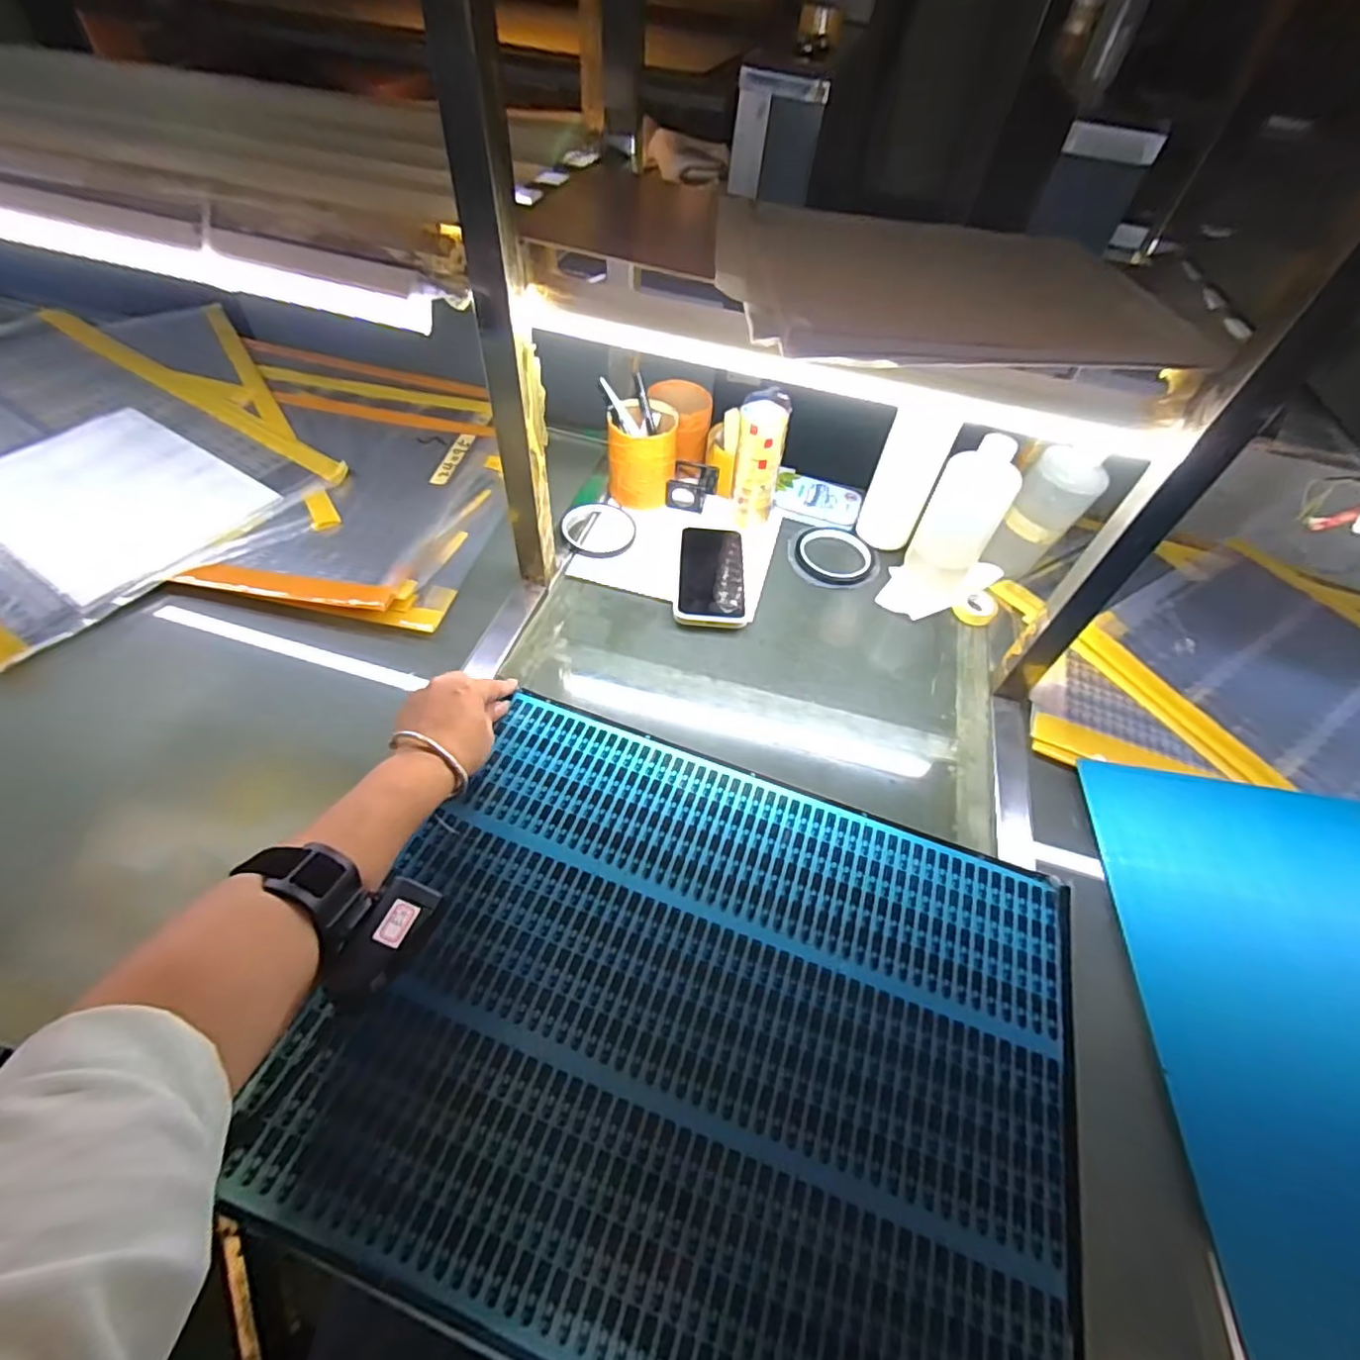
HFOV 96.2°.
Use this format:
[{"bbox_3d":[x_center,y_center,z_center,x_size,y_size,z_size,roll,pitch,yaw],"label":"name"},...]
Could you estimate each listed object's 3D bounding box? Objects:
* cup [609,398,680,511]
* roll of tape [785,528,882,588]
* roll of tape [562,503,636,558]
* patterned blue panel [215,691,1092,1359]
[{"bbox_3d":[-0.044,-0.267,0.726,0.078,0.102,0.076,3,54,-3],"label":"cup"},{"bbox_3d":[0.181,-0.147,0.715,0.101,0.012,0.101,3,54,-3],"label":"roll of tape"},{"bbox_3d":[-0.095,-0.179,0.716,0.082,0.007,0.089,-2,54,-7],"label":"roll of tape"},{"bbox_3d":[0.024,0.225,0.419,0.481,0.025,0.375,19,54,9],"label":"patterned blue panel"}]

